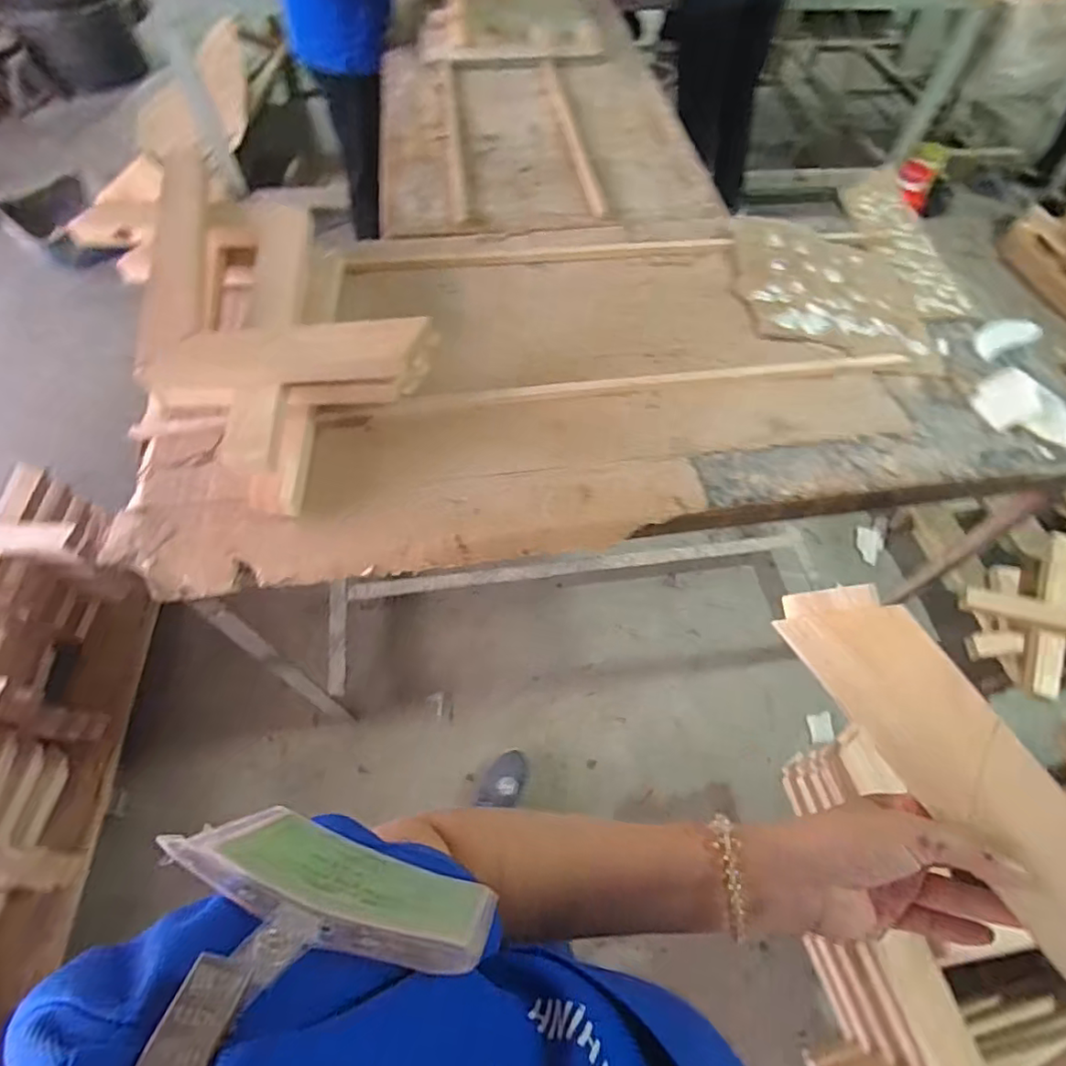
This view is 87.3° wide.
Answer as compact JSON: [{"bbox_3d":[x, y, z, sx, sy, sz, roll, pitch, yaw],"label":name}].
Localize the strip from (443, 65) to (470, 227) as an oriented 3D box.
[{"bbox_3d":[-0.154,-0.793,1.101,0.026,0.016,0.571,-5,59,-4],"label":"strip"}]

